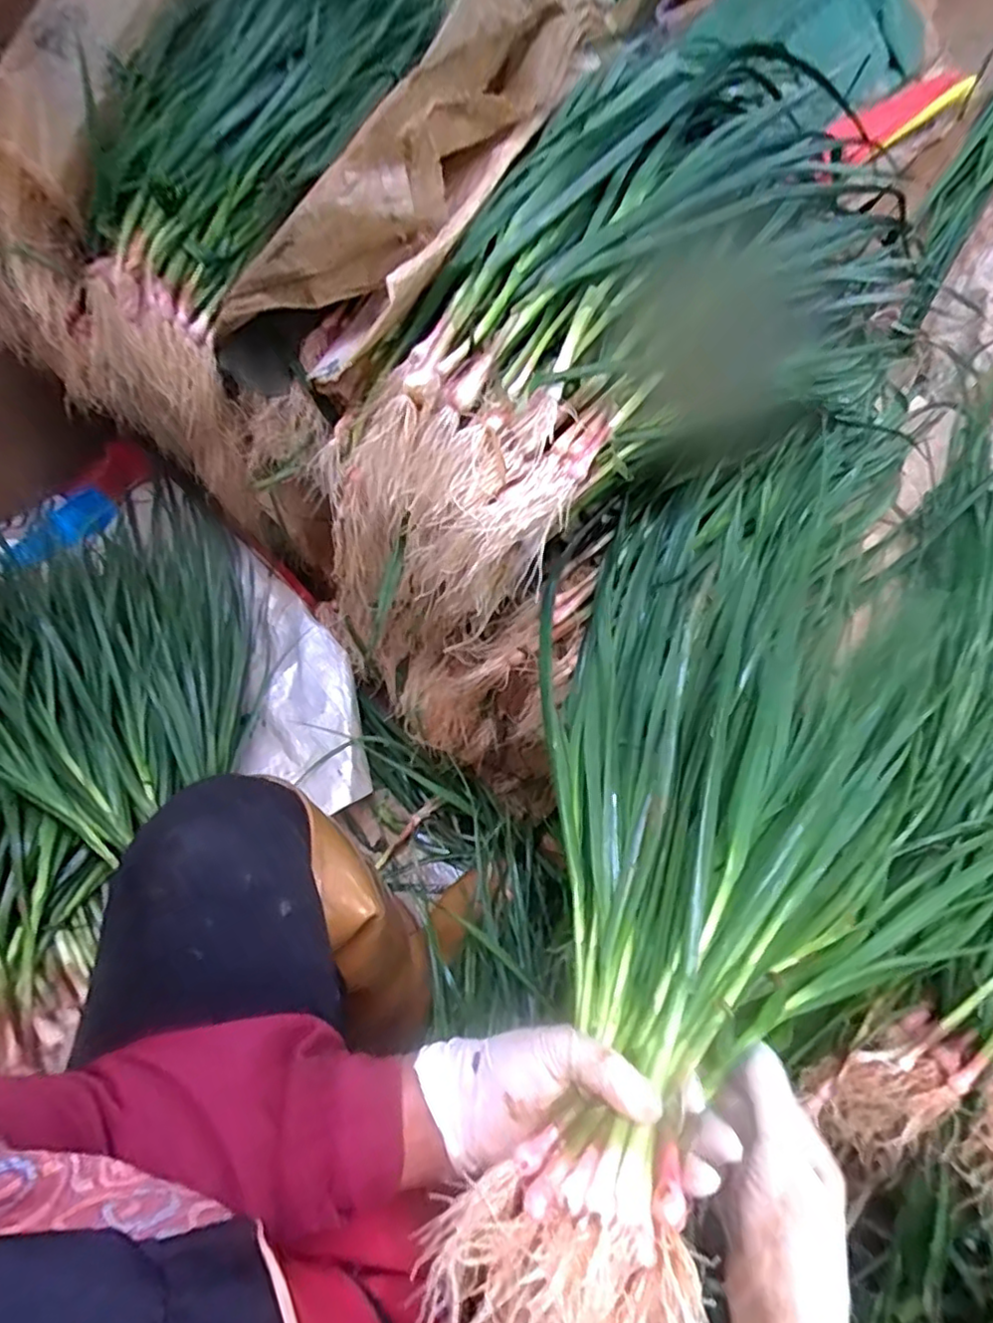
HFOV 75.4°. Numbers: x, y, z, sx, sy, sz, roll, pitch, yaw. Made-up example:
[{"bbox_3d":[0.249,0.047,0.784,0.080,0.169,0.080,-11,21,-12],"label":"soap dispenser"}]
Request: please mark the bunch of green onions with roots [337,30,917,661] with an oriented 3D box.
[{"bbox_3d":[0.115,-0.290,0.591,0.287,0.240,0.607,38,70,22],"label":"bunch of green onions with roots"}]

